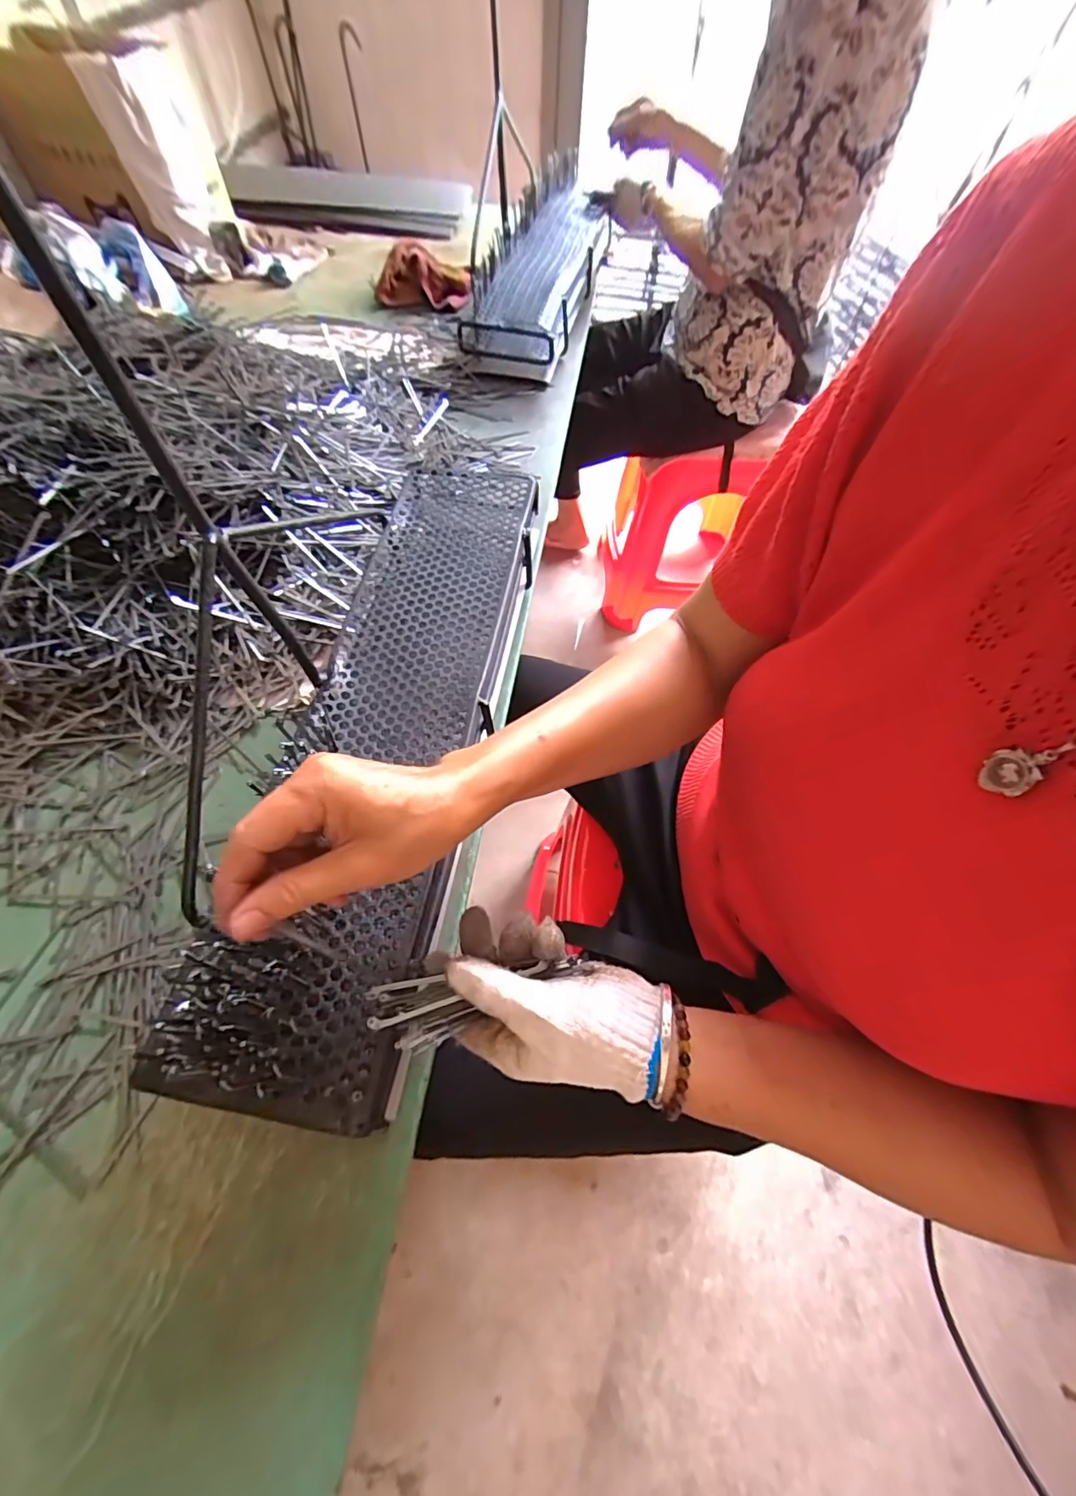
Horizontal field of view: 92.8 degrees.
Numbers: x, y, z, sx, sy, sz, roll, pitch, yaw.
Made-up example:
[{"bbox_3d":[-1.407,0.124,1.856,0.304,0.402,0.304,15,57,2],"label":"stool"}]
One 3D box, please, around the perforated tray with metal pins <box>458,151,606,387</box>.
[{"bbox_3d":[0.017,-0.863,0.917,0.152,0.112,0.548,14,63,6],"label":"perforated tray with metal pins"}]

